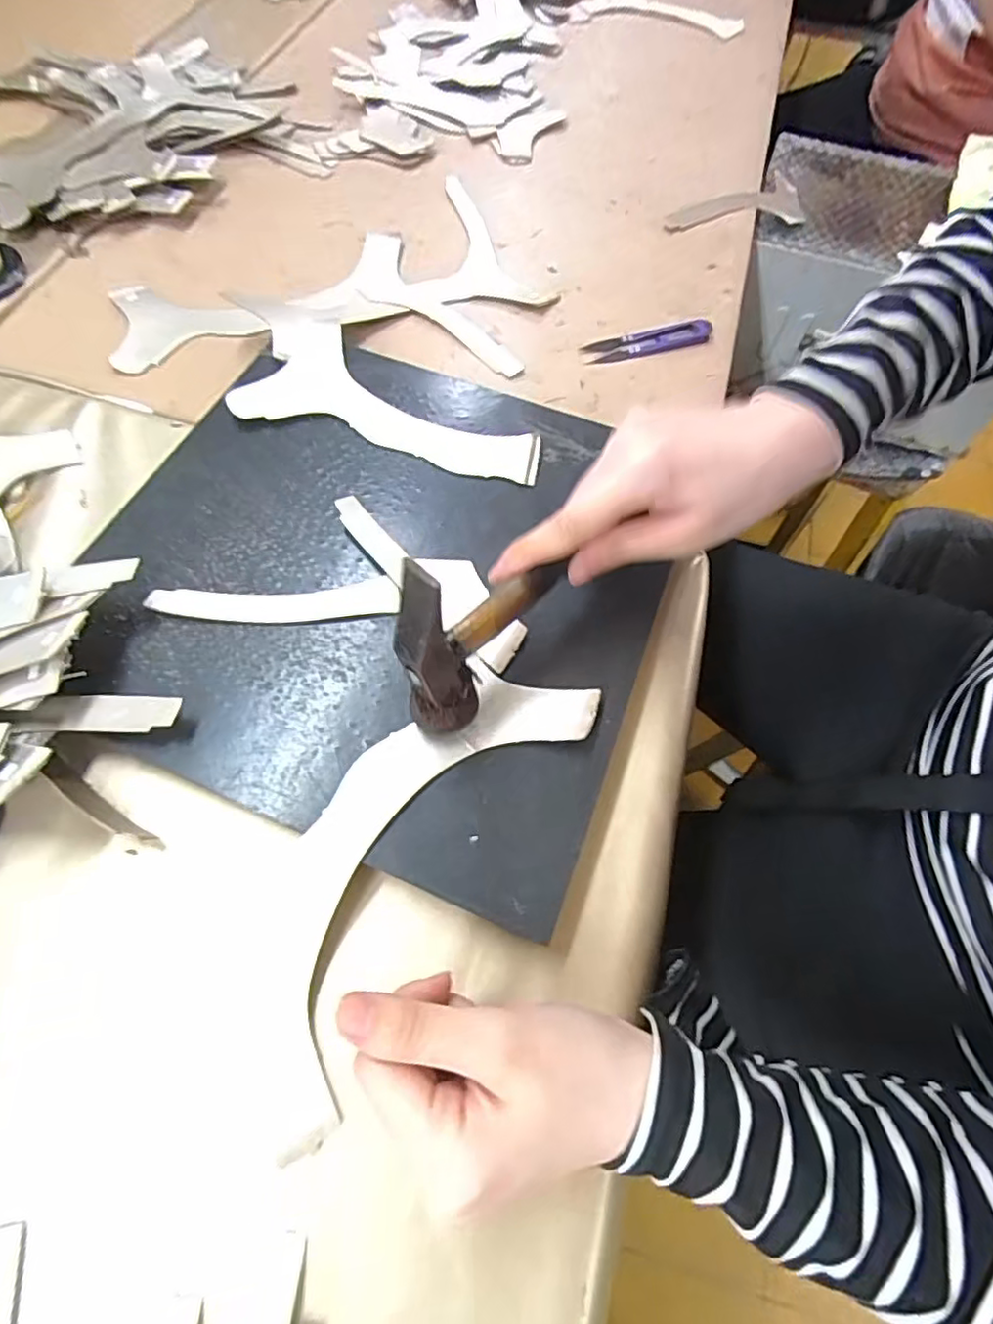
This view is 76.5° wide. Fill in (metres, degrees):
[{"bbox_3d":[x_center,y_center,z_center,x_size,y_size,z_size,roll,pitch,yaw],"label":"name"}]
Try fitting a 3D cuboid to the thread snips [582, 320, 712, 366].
[{"bbox_3d":[0.115,-0.244,0.477,0.099,0.008,0.021,-13,64,-10],"label":"thread snips"}]

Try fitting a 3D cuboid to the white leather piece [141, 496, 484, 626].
[{"bbox_3d":[-0.092,-0.055,0.343,0.167,0.006,0.076,1,63,-3],"label":"white leather piece"}]

